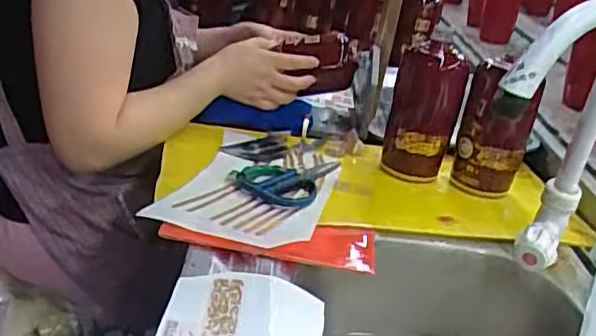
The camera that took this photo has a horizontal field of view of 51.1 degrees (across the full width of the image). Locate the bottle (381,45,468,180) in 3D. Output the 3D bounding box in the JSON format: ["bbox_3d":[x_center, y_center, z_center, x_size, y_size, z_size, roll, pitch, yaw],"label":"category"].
[{"bbox_3d":[0.167,-0.076,0.815,0.093,0.163,0.101,11,26,10],"label":"bottle"}]

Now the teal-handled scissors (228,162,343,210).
[{"bbox_3d":[-0.016,0.007,0.745,0.094,0.008,0.168,20,24,11],"label":"teal-handled scissors"}]

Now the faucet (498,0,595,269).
[{"bbox_3d":[0.213,-0.009,0.542,0.045,0.271,0.200,25,32,35],"label":"faucet"}]

